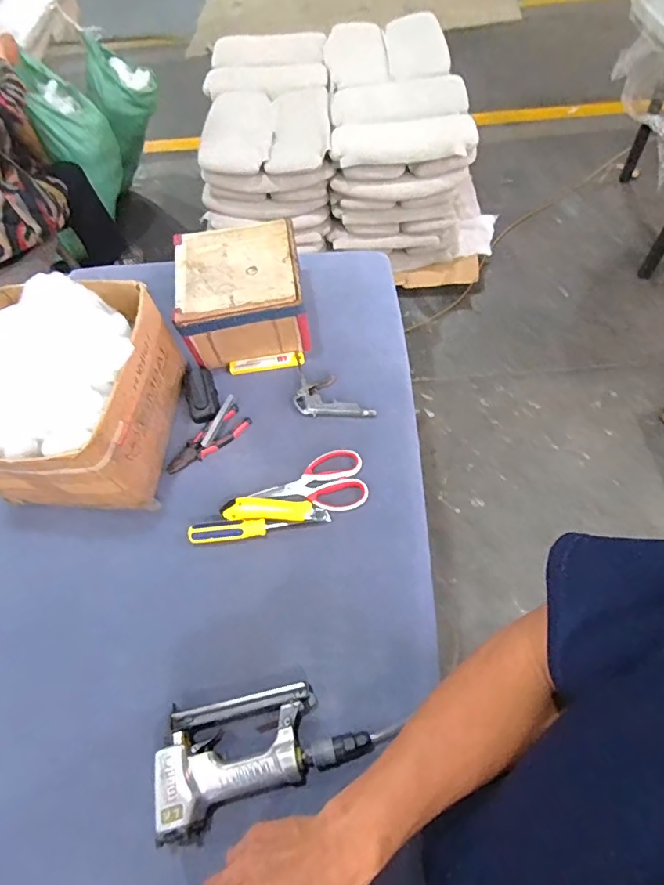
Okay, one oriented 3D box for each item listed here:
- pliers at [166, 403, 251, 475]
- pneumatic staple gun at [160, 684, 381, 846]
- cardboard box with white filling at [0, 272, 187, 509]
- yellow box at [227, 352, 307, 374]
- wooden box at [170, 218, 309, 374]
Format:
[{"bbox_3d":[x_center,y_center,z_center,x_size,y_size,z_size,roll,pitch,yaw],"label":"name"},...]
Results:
[{"bbox_3d":[-0.210,-0.003,0.809,0.153,0.012,0.054,-37,64,-14],"label":"pliers"},{"bbox_3d":[-0.082,0.375,0.579,0.246,0.045,0.135,-11,60,0],"label":"pneumatic staple gun"},{"bbox_3d":[-0.402,-0.074,0.732,0.267,0.217,0.302,0,63,3],"label":"cardboard box with white filling"},{"bbox_3d":[-0.119,-0.145,0.877,0.135,0.007,0.030,-8,63,-2],"label":"yellow box"},{"bbox_3d":[-0.161,-0.271,0.876,0.211,0.124,0.222,-10,60,0],"label":"wooden box"}]

